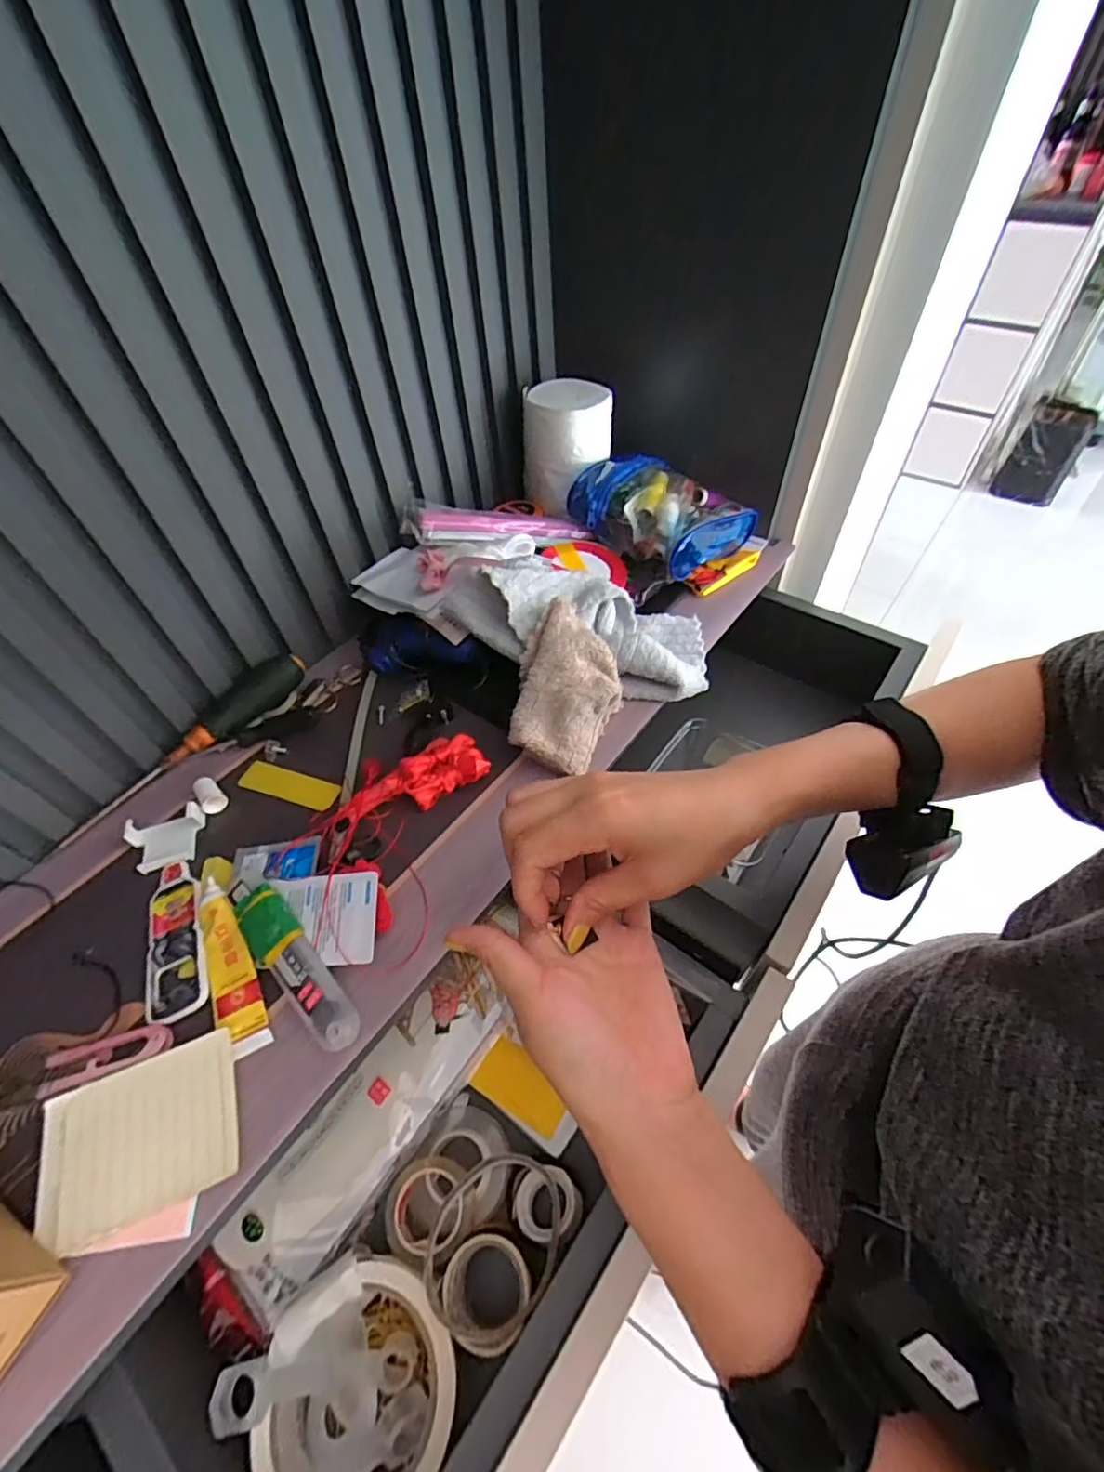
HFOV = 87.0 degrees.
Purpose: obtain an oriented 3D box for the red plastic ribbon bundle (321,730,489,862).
[{"bbox_3d":[-0.112,0.033,0.440,0.120,0.023,0.059,-24,54,-15],"label":"red plastic ribbon bundle"}]

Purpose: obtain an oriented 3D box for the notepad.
[{"bbox_3d":[-0.221,0.215,0.312,0.096,0.011,0.074,-20,53,-11],"label":"notepad"}]

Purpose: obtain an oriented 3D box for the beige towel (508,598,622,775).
[{"bbox_3d":[0.010,-0.037,0.459,0.078,0.067,0.114,13,54,14],"label":"beige towel"}]

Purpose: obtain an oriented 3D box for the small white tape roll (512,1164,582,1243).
[{"bbox_3d":[-0.003,0.296,0.368,0.044,0.016,0.037,-18,36,17],"label":"small white tape roll"}]

